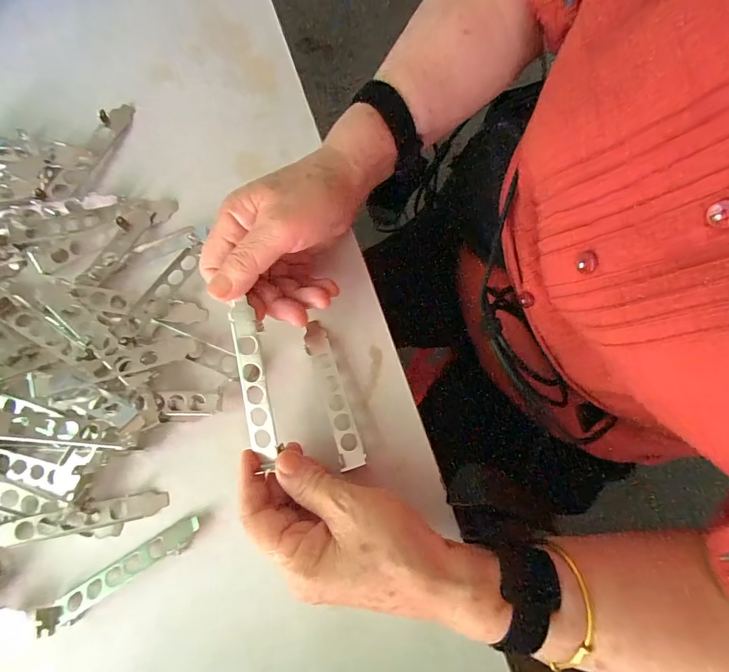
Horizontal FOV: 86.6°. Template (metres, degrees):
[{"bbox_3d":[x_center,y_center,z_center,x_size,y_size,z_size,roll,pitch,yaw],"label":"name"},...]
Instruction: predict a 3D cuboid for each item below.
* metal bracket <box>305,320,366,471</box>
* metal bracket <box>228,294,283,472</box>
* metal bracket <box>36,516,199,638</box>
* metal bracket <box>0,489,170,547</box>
[{"bbox_3d":[-0.025,0.043,0.301,0.019,0.013,0.116,-18,80,-3],"label":"metal bracket"},{"bbox_3d":[-0.076,0.034,0.271,0.020,0.007,0.118,-9,92,-3],"label":"metal bracket"},{"bbox_3d":[-0.174,0.171,0.279,0.119,0.015,0.020,-31,80,-5],"label":"metal bracket"},{"bbox_3d":[-0.208,0.135,0.287,0.117,0.010,0.019,-11,79,-1],"label":"metal bracket"}]

